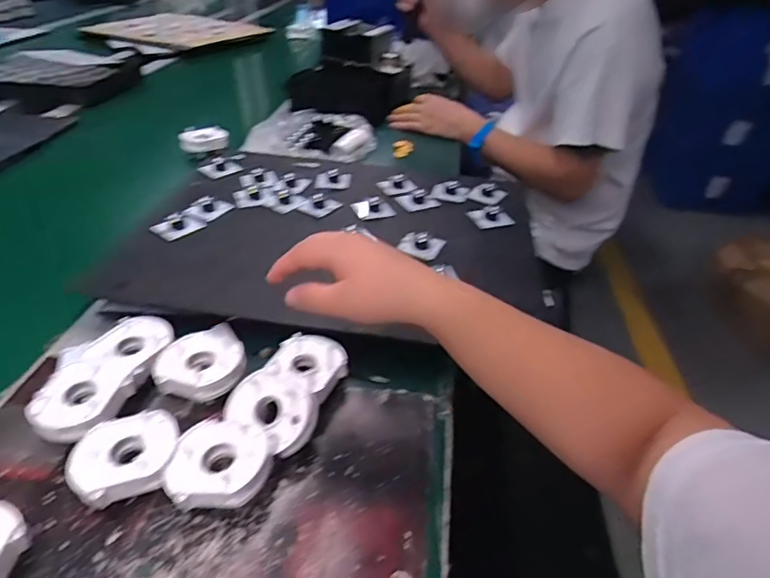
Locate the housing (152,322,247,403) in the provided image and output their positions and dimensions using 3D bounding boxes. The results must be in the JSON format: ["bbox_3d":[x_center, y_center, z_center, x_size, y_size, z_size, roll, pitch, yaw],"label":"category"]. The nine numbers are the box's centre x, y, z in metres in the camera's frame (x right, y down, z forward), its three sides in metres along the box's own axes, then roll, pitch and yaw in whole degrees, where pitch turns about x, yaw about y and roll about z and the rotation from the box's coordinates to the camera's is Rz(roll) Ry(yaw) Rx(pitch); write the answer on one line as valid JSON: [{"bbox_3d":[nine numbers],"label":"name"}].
[{"bbox_3d":[-0.162,0.065,0.451,0.074,0.019,0.069,2,38,-1],"label":"housing"}]

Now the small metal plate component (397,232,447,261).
[{"bbox_3d":[0.044,-0.054,0.604,0.051,0.024,0.026,14,39,14],"label":"small metal plate component"}]

